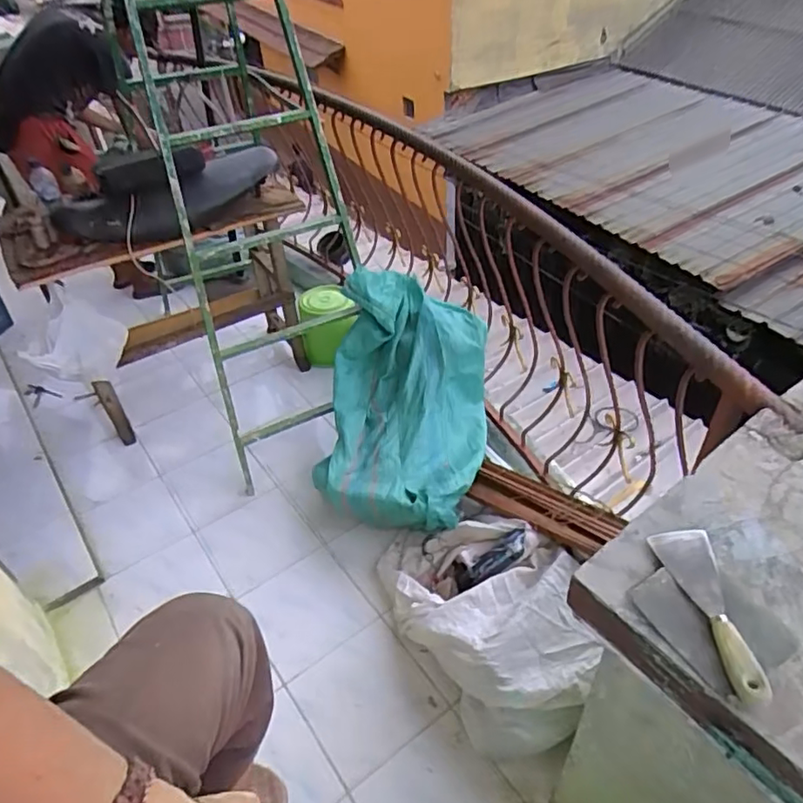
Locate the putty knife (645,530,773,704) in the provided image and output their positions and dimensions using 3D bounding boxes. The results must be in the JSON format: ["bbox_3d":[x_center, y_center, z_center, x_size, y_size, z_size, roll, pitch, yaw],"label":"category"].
[{"bbox_3d":[0.343,0.222,0.647,0.066,0.032,0.198,-7,43,-3],"label":"putty knife"}]

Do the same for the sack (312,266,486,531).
[{"bbox_3d":[0.022,-0.037,1.819,0.478,0.262,0.845,8,67,-17],"label":"sack"}]

